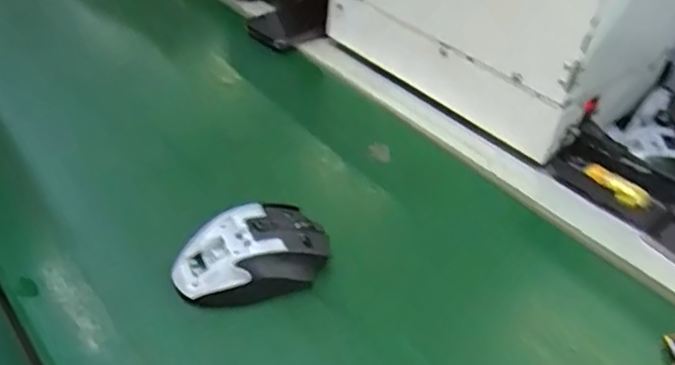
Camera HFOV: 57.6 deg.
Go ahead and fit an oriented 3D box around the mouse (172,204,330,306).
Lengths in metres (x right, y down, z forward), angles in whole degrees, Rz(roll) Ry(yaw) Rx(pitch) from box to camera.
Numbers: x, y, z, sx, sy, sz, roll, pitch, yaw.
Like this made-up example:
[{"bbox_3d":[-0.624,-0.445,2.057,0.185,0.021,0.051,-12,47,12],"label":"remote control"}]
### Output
[{"bbox_3d":[-0.062,0.054,0.463,0.113,0.036,0.067,-17,42,-27],"label":"mouse"}]

